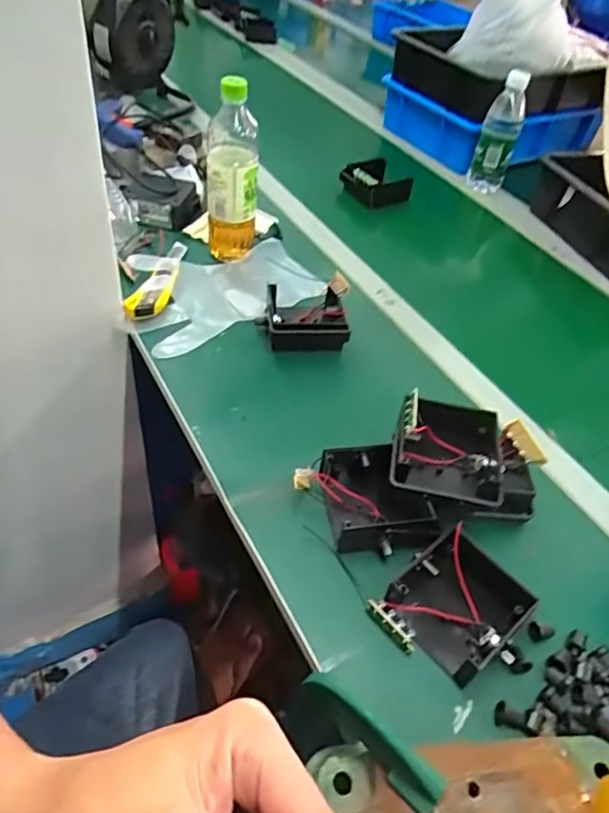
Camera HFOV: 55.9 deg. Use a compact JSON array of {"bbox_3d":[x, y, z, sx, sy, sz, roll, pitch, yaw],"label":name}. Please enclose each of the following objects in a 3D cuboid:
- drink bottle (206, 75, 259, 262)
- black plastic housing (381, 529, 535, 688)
[{"bbox_3d":[-0.090,-0.288,0.713,0.061,0.219,0.071,-1,46,-8],"label":"drink bottle"},{"bbox_3d":[0.125,0.156,0.452,0.089,0.035,0.098,-32,57,-32],"label":"black plastic housing"}]

